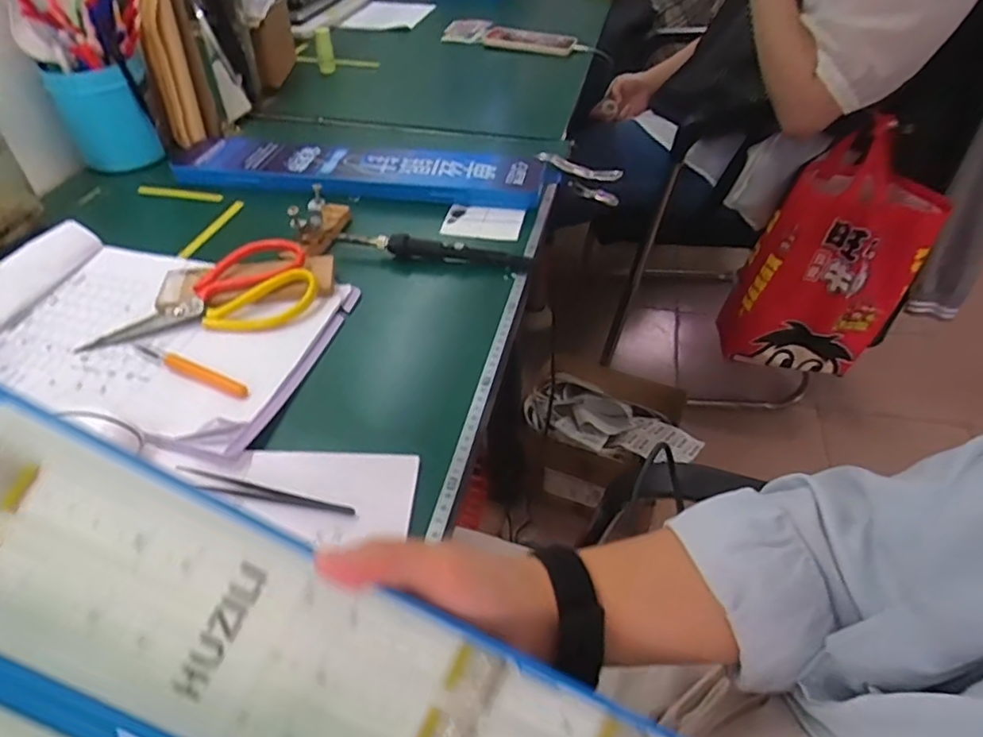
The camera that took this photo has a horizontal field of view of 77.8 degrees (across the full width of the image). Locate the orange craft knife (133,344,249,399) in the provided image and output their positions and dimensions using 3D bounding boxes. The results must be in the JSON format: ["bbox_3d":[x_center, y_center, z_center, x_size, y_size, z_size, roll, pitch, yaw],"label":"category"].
[{"bbox_3d":[-0.246,-0.002,0.491,0.131,0.010,0.011,22,49,23],"label":"orange craft knife"}]

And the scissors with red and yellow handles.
[{"bbox_3d":[-0.258,-0.066,0.542,0.193,0.029,0.087,-17,46,-16],"label":"scissors with red and yellow handles"}]

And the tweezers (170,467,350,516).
[{"bbox_3d":[-0.152,0.082,0.401,0.126,0.004,0.014,9,45,12],"label":"tweezers"}]

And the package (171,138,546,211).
[{"bbox_3d":[-0.161,-0.235,0.732,0.435,0.030,0.092,6,44,8],"label":"package"}]

